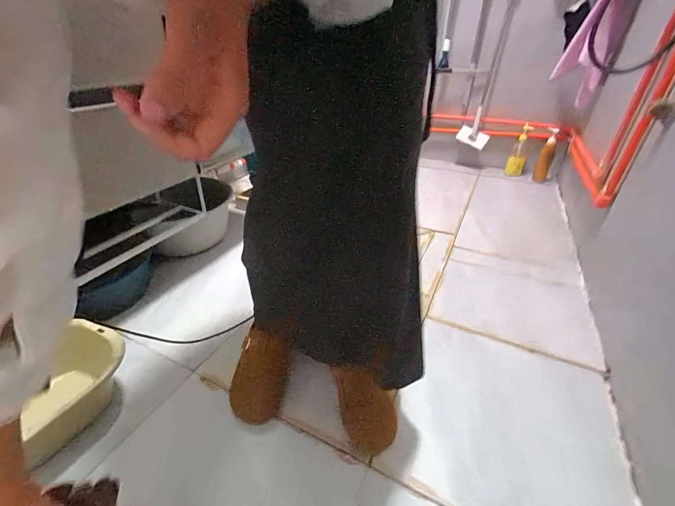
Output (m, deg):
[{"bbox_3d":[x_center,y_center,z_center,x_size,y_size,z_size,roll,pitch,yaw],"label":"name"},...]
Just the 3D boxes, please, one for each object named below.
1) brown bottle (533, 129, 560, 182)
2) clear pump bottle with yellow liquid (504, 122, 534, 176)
[{"bbox_3d":[0.968,-0.437,1.492,0.066,0.261,0.066,21,38,28],"label":"brown bottle"},{"bbox_3d":[0.877,-0.491,1.548,0.080,0.233,0.055,14,35,20],"label":"clear pump bottle with yellow liquid"}]

